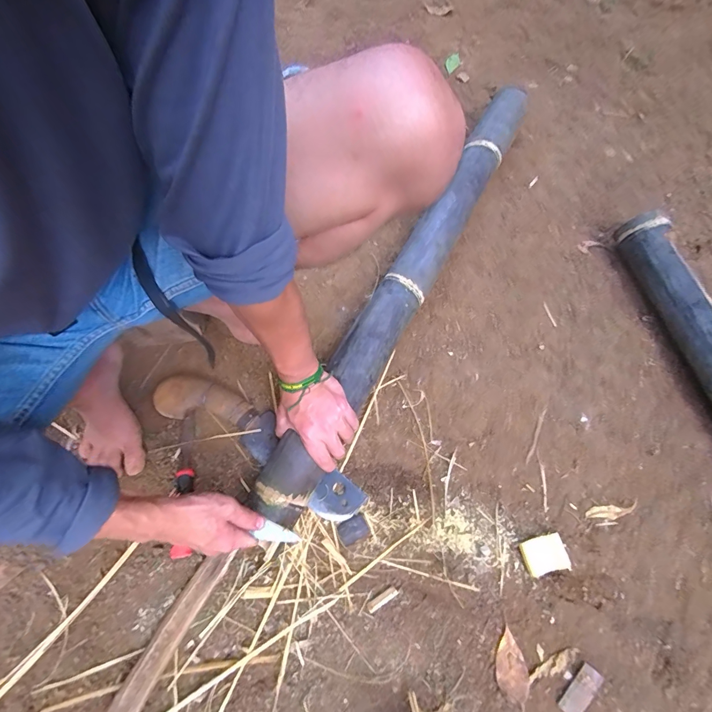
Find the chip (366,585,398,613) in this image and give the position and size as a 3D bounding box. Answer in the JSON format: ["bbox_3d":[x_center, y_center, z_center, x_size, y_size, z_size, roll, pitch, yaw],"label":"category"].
[{"bbox_3d":[0.037,0.342,0.520,0.045,0.004,0.013,-31,71,-9],"label":"chip"}]

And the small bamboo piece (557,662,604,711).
[{"bbox_3d":[0.293,0.438,0.482,0.027,0.006,0.066,41,76,15],"label":"small bamboo piece"}]

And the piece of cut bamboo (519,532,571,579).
[{"bbox_3d":[0.270,0.285,0.532,0.059,0.015,0.046,-18,70,-4],"label":"piece of cut bamboo"}]

